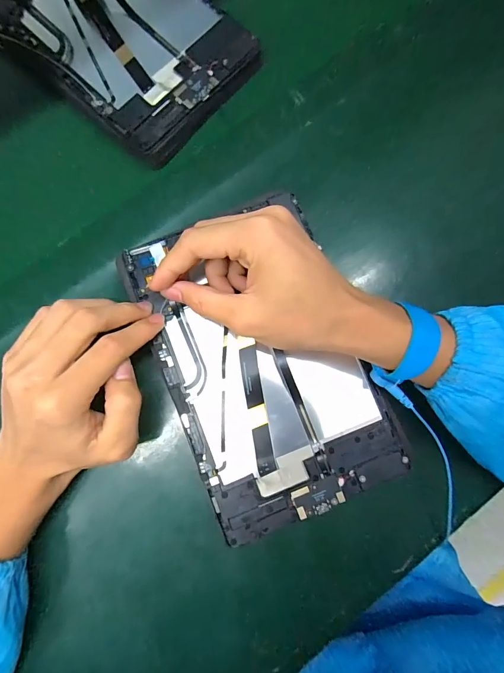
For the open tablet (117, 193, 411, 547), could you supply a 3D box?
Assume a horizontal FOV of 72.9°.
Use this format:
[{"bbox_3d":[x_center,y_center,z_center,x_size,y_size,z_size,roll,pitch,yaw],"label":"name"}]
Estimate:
[{"bbox_3d":[0.008,0.018,0.264,0.148,0.013,0.235,-20,84,-6],"label":"open tablet"}]

